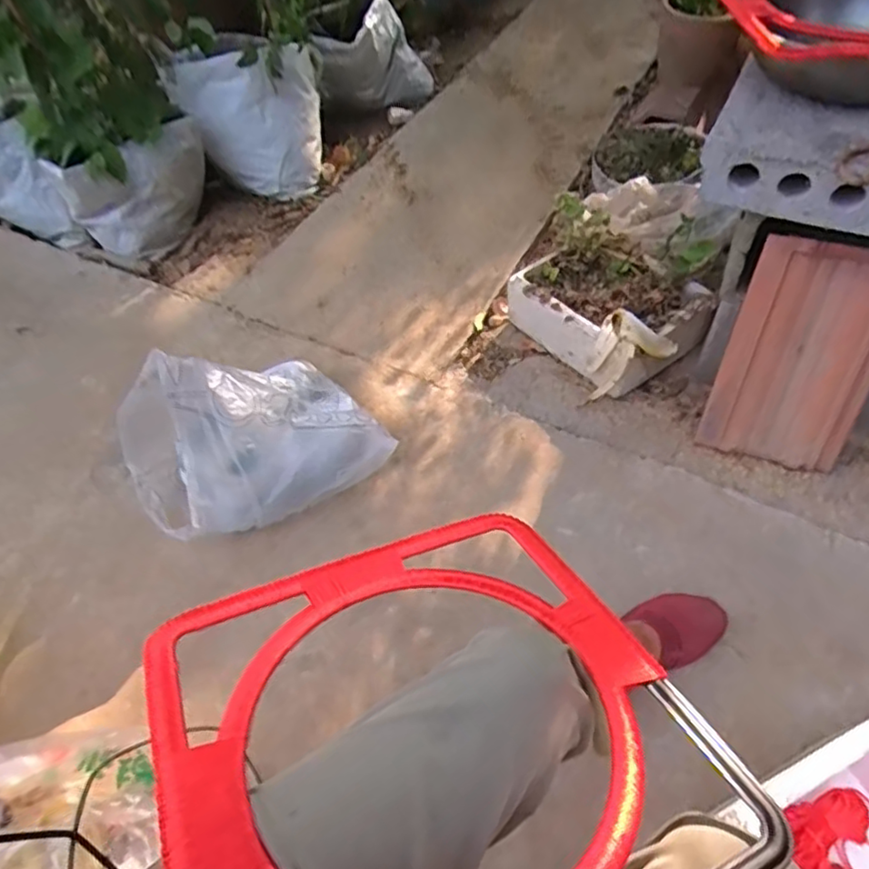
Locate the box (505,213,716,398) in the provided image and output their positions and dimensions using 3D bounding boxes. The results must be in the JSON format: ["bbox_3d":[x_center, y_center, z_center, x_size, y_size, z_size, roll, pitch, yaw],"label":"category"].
[{"bbox_3d":[0.312,-0.243,1.134,0.242,0.128,0.326,-31,57,-18],"label":"box"}]

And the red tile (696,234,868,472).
[{"bbox_3d":[0.548,-0.111,0.920,0.199,0.329,0.016,16,28,15],"label":"red tile"}]

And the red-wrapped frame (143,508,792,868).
[{"bbox_3d":[-0.005,0.192,0.409,0.329,0.015,0.330,-16,37,-23],"label":"red-wrapped frame"}]

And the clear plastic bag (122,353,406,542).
[{"bbox_3d":[-0.304,-0.026,0.941,0.388,0.254,0.293,-25,56,-13],"label":"clear plastic bag"}]

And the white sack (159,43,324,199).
[{"bbox_3d":[-0.445,-0.761,1.498,0.308,0.286,0.198,5,54,8],"label":"white sack"}]

